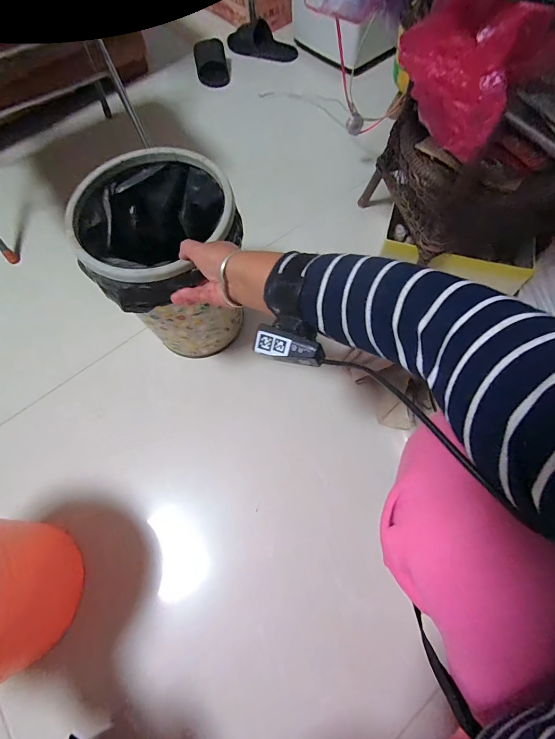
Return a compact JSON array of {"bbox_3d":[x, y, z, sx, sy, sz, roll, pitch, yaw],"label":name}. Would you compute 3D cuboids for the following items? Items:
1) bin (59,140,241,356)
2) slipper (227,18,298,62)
[{"bbox_3d":[-0.175,-0.167,0.608,0.223,0.291,0.223,-33,69,-13],"label":"bin"},{"bbox_3d":[-0.047,-1.121,1.179,0.235,0.075,0.100,3,65,-12],"label":"slipper"}]

